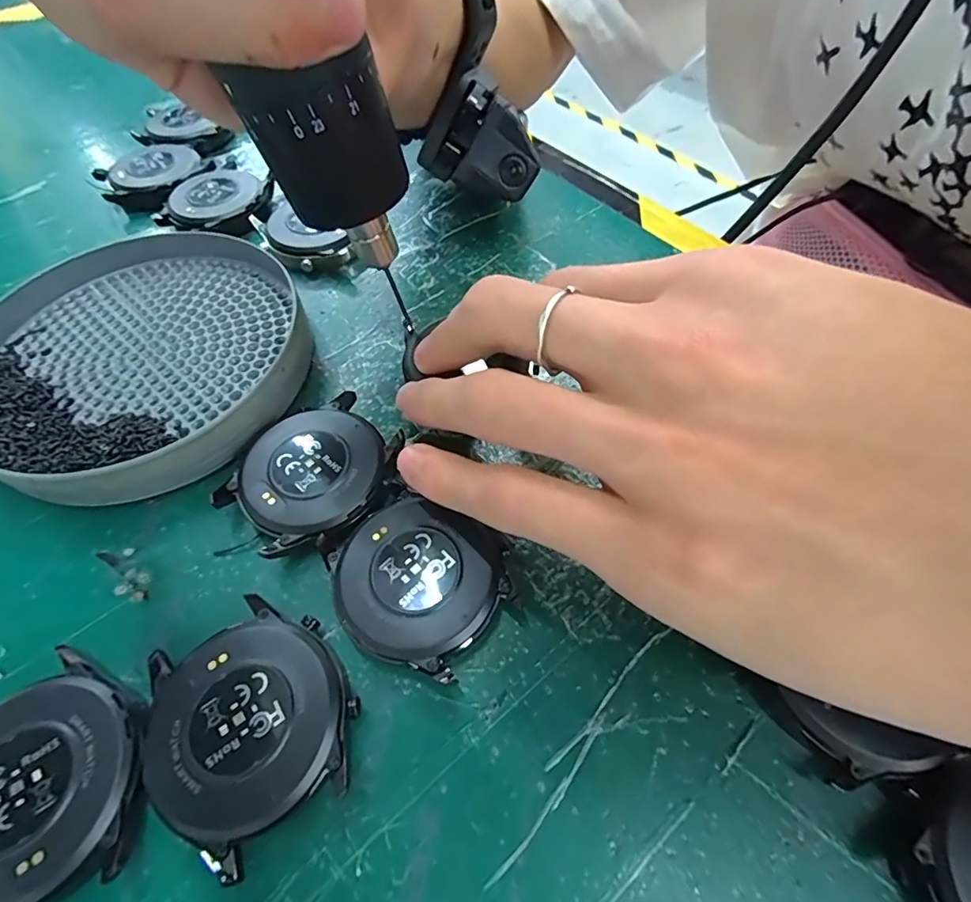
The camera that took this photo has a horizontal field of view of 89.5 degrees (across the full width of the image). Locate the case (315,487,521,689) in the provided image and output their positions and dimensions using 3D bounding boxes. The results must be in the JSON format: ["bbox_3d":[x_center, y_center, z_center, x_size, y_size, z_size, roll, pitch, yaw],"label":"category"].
[{"bbox_3d":[-0.019,0.035,0.135,0.047,0.011,0.042,37,66,23],"label":"case"}]

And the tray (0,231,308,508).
[{"bbox_3d":[-0.122,-0.035,0.177,0.112,0.019,0.115,-36,63,-19],"label":"tray"}]

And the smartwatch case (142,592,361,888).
[{"bbox_3d":[-0.055,0.064,0.117,0.043,0.011,0.049,-34,62,-18],"label":"smartwatch case"}]

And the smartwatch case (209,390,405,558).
[{"bbox_3d":[-0.052,0.007,0.152,0.043,0.011,0.050,39,67,24],"label":"smartwatch case"}]

